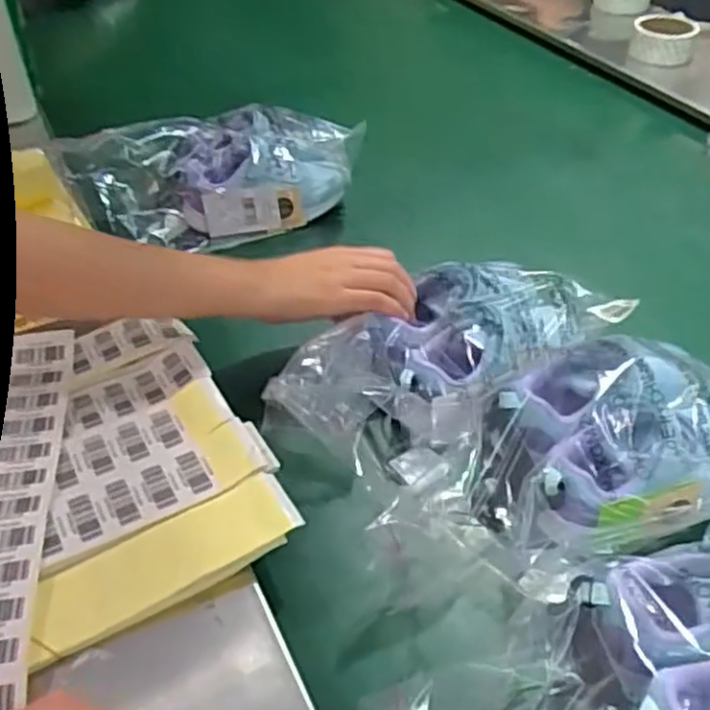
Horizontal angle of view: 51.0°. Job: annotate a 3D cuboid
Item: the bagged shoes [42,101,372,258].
[{"bbox_3d":[-0.169,-0.209,0.856,0.324,0.102,0.159,-2,42,-4],"label":"bagged shoes"}]

